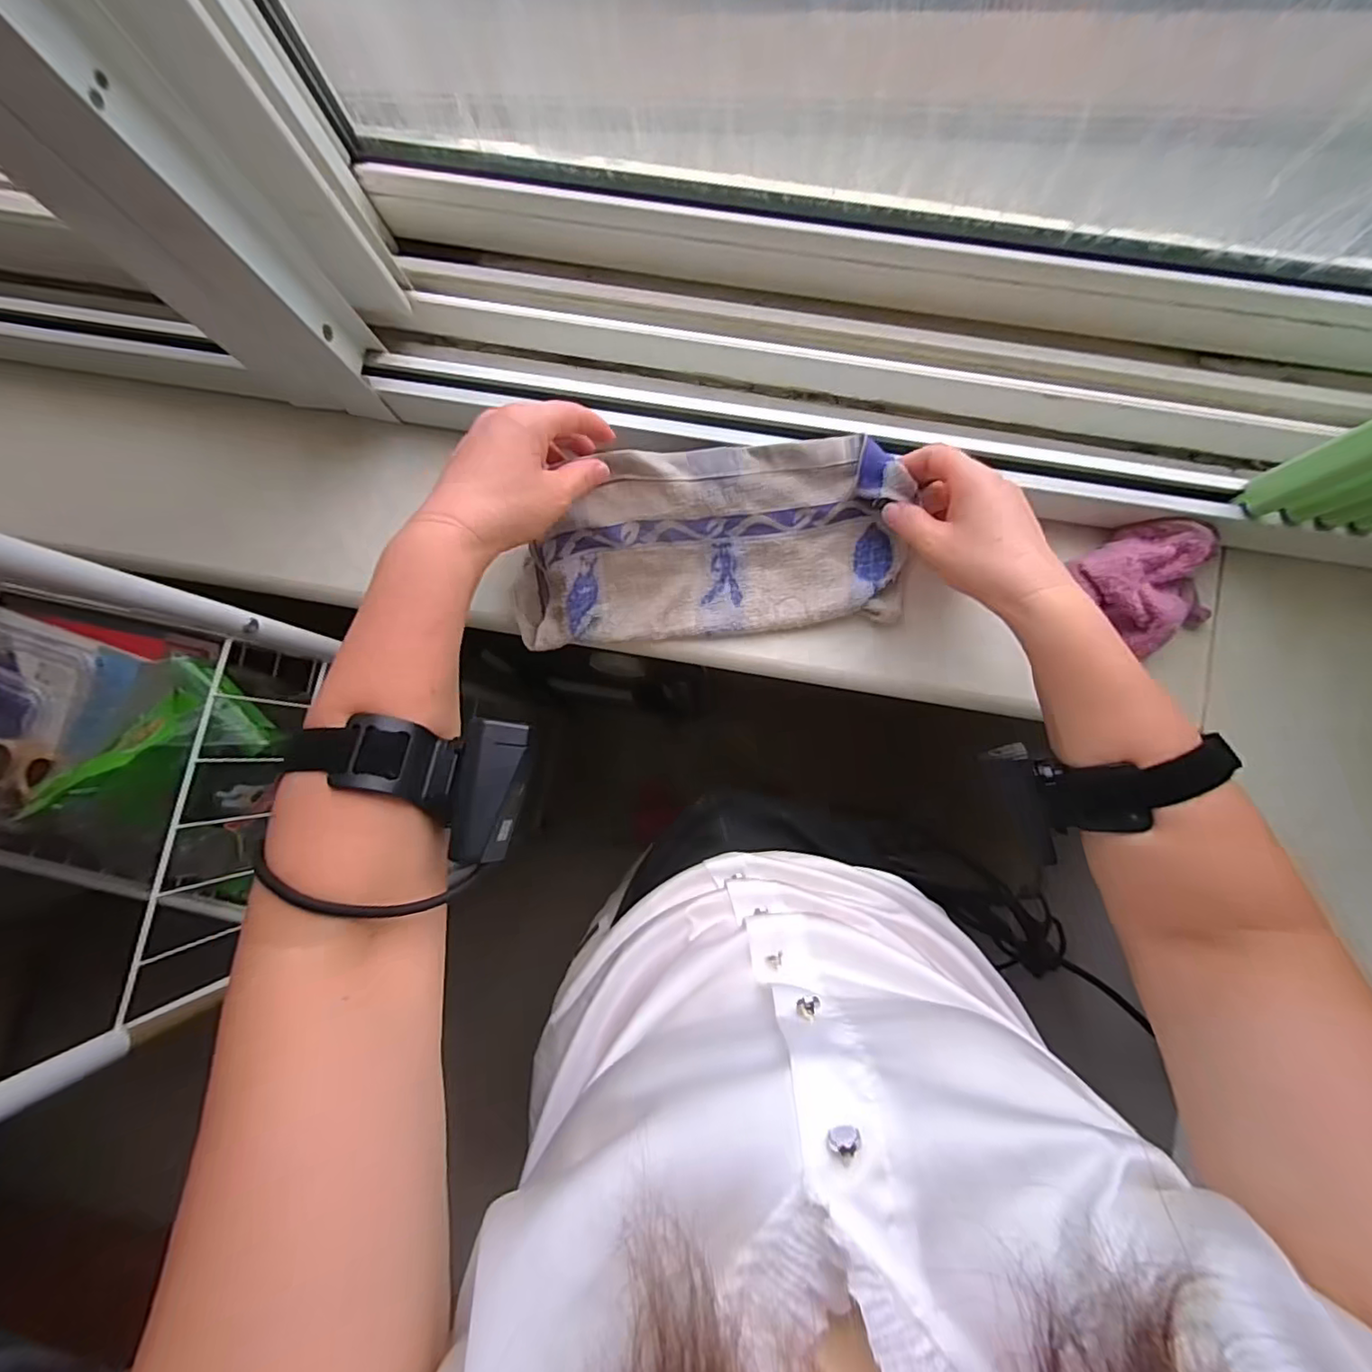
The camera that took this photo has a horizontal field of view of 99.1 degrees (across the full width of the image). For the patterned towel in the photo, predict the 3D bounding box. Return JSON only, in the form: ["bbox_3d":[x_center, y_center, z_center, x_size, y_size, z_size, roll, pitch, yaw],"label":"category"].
[{"bbox_3d":[0.016,-0.104,0.433,0.284,0.028,0.130,-4,109,0],"label":"patterned towel"}]

